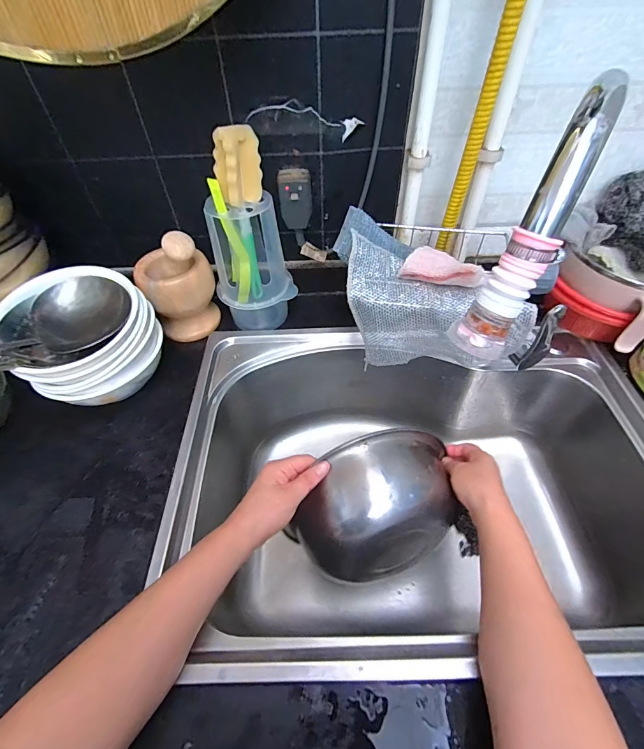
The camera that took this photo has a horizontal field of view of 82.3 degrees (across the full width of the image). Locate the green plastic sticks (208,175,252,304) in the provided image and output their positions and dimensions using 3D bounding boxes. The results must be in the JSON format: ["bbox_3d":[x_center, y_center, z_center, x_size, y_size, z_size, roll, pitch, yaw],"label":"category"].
[{"bbox_3d":[-0.115,-0.169,0.488,0.028,0.152,0.041,-11,51,-7],"label":"green plastic sticks"}]

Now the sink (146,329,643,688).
[{"bbox_3d":[0.121,0.150,0.514,0.570,0.209,0.422,-2,51,1],"label":"sink"}]

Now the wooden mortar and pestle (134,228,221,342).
[{"bbox_3d":[-0.206,-0.132,0.529,0.099,0.150,0.086,-21,53,-15],"label":"wooden mortar and pestle"}]

